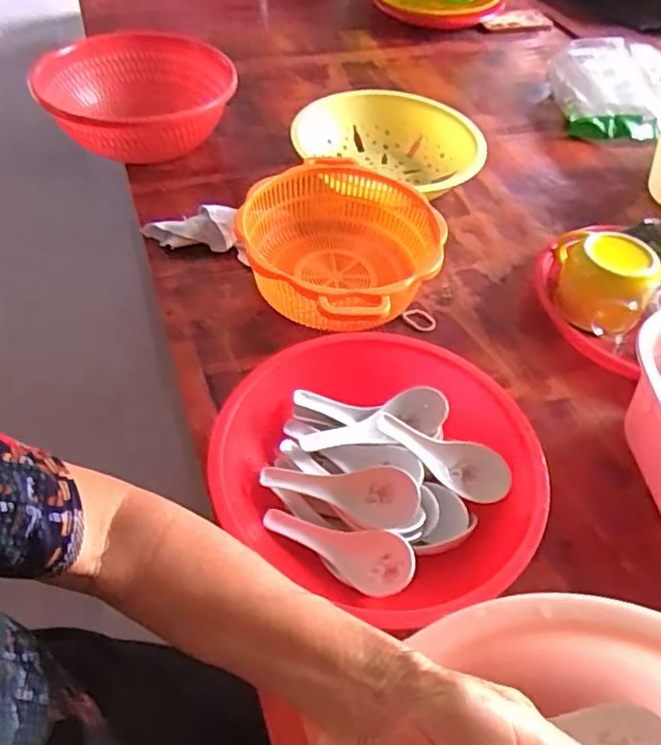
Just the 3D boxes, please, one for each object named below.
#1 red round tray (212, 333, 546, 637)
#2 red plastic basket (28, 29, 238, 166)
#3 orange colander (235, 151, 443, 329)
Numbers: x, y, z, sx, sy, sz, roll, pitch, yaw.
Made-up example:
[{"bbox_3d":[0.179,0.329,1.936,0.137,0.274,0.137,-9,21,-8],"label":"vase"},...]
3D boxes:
[{"bbox_3d":[0.043,0.074,0.502,0.239,0.079,0.218,3,49,-3],"label":"red round tray"},{"bbox_3d":[-0.264,-0.366,0.848,0.257,0.101,0.248,-2,50,-7],"label":"red plastic basket"},{"bbox_3d":[0.014,-0.138,0.679,0.225,0.084,0.227,3,49,-3],"label":"orange colander"}]

